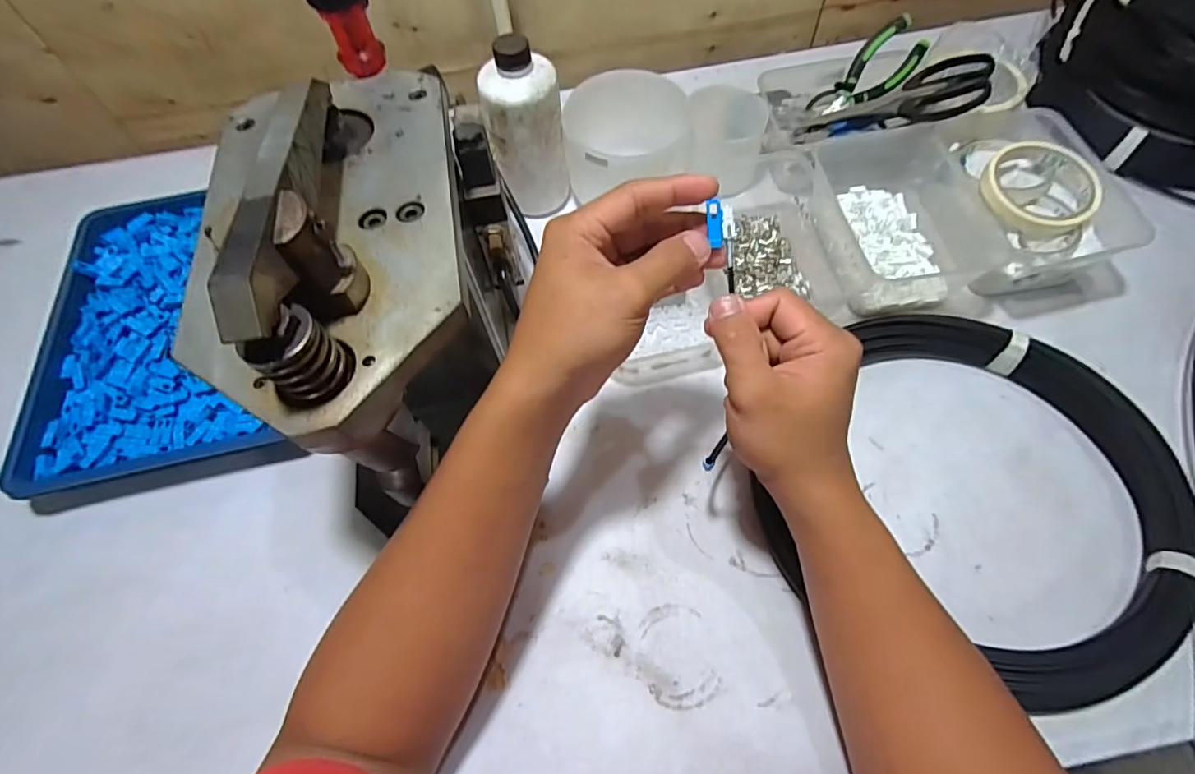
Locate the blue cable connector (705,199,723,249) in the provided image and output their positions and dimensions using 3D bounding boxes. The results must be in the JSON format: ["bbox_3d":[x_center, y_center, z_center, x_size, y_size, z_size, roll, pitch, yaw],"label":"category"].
[{"bbox_3d":[0.063,-0.088,0.284,0.008,0.004,0.024,-6,102,0],"label":"blue cable connector"}]

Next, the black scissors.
[{"bbox_3d":[0.289,-0.282,0.526,0.170,0.022,0.060,5,63,43],"label":"black scissors"}]

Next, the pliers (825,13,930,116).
[{"bbox_3d":[0.287,-0.328,0.550,0.056,0.018,0.105,41,115,-19],"label":"pliers"}]

